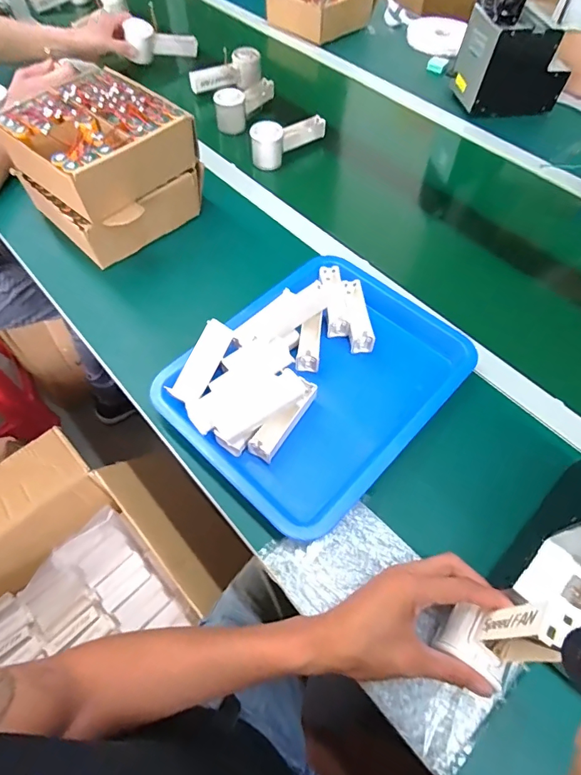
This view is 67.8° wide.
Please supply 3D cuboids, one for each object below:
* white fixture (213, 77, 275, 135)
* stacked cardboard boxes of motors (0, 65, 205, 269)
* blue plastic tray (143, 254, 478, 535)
[{"bbox_3d":[-0.083,-0.562,0.852,0.050,0.066,0.149,39,65,20],"label":"white fixture"},{"bbox_3d":[-0.260,-0.314,0.617,0.196,0.143,0.201,40,66,21],"label":"stacked cardboard boxes of motors"},{"bbox_3d":[0.042,-0.015,0.520,0.251,0.058,0.327,38,65,20],"label":"blue plastic tray"}]

